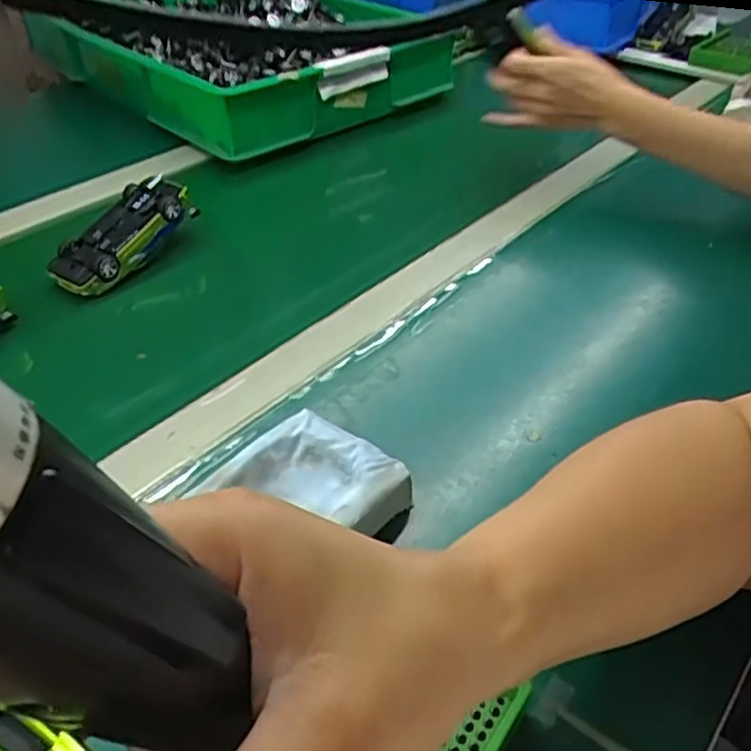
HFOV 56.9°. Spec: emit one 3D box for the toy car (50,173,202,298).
[{"bbox_3d":[-0.207,-0.114,0.574,0.060,0.033,0.126,27,64,26],"label":"toy car"}]

